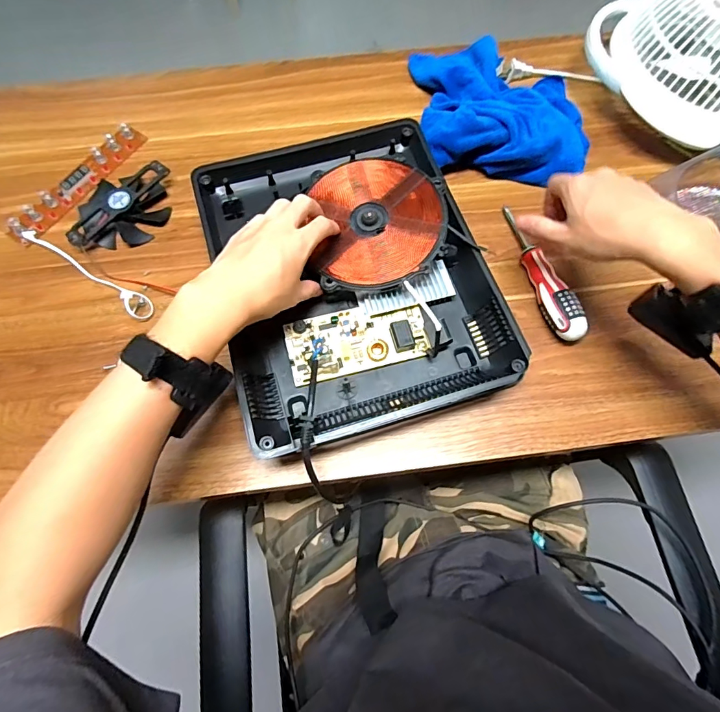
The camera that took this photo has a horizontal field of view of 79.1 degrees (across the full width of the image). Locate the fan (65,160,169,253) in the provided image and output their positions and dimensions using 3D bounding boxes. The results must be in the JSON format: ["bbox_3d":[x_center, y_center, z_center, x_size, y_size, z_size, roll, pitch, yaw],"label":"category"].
[{"bbox_3d":[-0.286,-0.181,0.525,0.103,0.023,0.113,-6,69,-2],"label":"fan"}]

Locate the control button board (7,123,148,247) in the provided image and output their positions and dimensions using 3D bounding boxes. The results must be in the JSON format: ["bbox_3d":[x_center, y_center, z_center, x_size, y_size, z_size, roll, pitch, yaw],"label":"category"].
[{"bbox_3d":[-0.352,-0.220,0.544,0.032,0.012,0.203,32,72,11],"label":"control button board"}]

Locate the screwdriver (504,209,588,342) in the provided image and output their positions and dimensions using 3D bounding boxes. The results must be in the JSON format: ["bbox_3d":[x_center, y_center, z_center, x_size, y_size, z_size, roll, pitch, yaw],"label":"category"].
[{"bbox_3d":[0.196,-0.098,0.488,0.032,0.033,0.182,-17,70,-6],"label":"screwdriver"}]

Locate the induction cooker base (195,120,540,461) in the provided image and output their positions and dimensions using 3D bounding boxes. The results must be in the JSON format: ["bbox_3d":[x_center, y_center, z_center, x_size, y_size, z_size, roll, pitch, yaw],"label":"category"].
[{"bbox_3d":[-0.019,-0.097,0.470,0.270,0.069,0.351,-19,70,-7],"label":"induction cooker base"}]

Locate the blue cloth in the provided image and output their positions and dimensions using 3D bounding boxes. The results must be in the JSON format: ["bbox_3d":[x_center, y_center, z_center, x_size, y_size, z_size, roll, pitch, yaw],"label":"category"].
[{"bbox_3d":[0.184,-0.337,0.577,0.212,0.061,0.254,-1,69,0],"label":"blue cloth"}]

